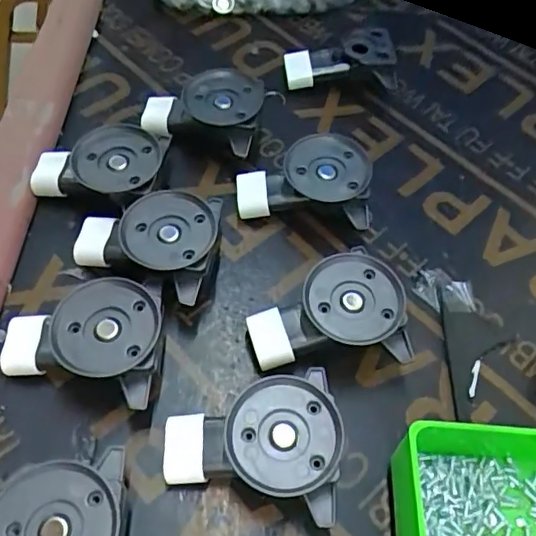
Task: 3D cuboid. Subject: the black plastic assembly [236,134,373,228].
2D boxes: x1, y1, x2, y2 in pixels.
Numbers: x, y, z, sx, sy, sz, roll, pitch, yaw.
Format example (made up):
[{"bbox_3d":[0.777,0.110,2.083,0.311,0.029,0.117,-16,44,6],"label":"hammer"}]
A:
[{"bbox_3d":[0.018,-0.043,0.285,0.064,0.035,0.040,5,57,-2],"label":"black plastic assembly"}]

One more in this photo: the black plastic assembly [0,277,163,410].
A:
[{"bbox_3d":[-0.075,0.029,0.233,0.066,0.033,0.046,15,57,5],"label":"black plastic assembly"}]

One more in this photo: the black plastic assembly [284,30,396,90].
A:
[{"bbox_3d":[0.046,-0.131,0.355,0.068,0.022,0.037,-1,52,19],"label":"black plastic assembly"}]

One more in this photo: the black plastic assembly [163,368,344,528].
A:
[{"bbox_3d":[-0.006,0.066,0.215,0.065,0.031,0.046,9,57,1],"label":"black plastic assembly"}]

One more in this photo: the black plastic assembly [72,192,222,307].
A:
[{"bbox_3d":[-0.055,-0.012,0.259,0.068,0.034,0.042,20,58,8],"label":"black plastic assembly"}]

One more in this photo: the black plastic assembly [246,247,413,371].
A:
[{"bbox_3d":[0.026,0.020,0.246,0.066,0.031,0.041,-1,57,-5],"label":"black plastic assembly"}]

